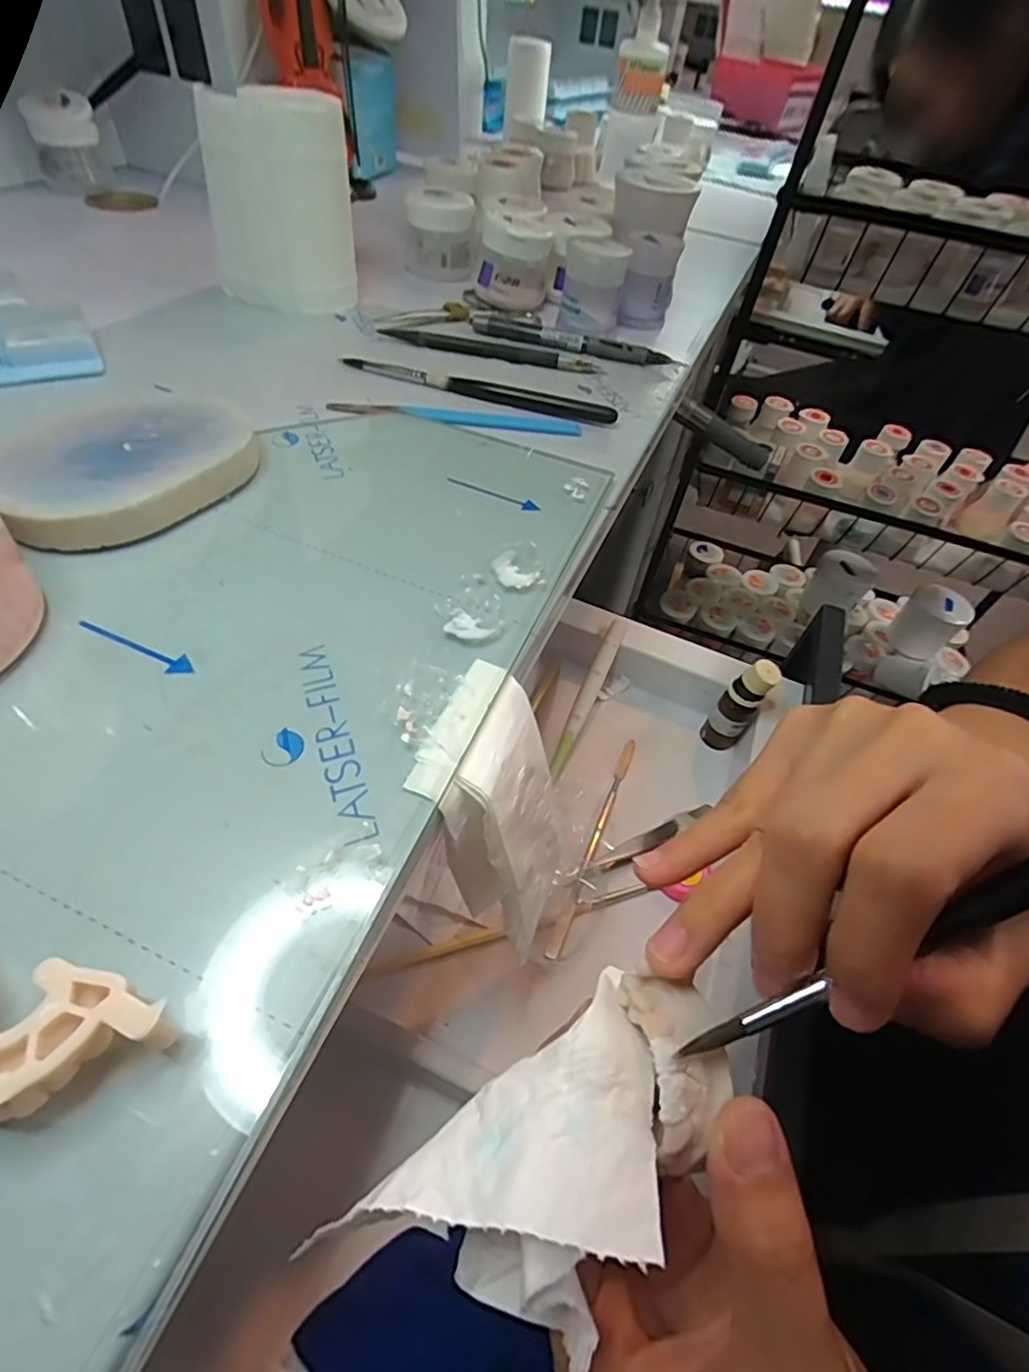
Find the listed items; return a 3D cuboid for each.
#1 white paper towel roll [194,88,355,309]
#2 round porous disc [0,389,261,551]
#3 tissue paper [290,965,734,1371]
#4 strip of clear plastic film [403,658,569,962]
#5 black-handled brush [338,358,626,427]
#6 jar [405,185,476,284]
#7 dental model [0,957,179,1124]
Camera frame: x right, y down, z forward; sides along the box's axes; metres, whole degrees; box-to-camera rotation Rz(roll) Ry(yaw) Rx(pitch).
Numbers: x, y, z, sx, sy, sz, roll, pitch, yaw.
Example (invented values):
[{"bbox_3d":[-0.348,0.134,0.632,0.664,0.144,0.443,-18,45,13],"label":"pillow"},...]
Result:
[{"bbox_3d":[-0.149,-0.305,0.385,0.072,0.104,0.066,27,53,16],"label":"white paper towel roll"},{"bbox_3d":[-0.166,-0.096,0.262,0.101,0.019,0.091,-35,61,-29],"label":"round porous disc"},{"bbox_3d":[0.014,0.104,0.140,0.088,0.024,0.043,-31,59,-27],"label":"tissue paper"},{"bbox_3d":[-0.005,0.052,0.230,0.050,0.099,0.061,23,51,11],"label":"strip of clear plastic film"},{"bbox_3d":[-0.021,-0.173,0.351,0.162,0.007,0.014,15,51,7],"label":"black-handled brush"},{"bbox_3d":[-0.056,-0.347,0.464,0.053,0.046,0.053,0,51,-6],"label":"jar"},{"bbox_3d":[-0.102,0.074,0.127,0.054,0.021,0.027,13,50,5],"label":"dental model"}]

